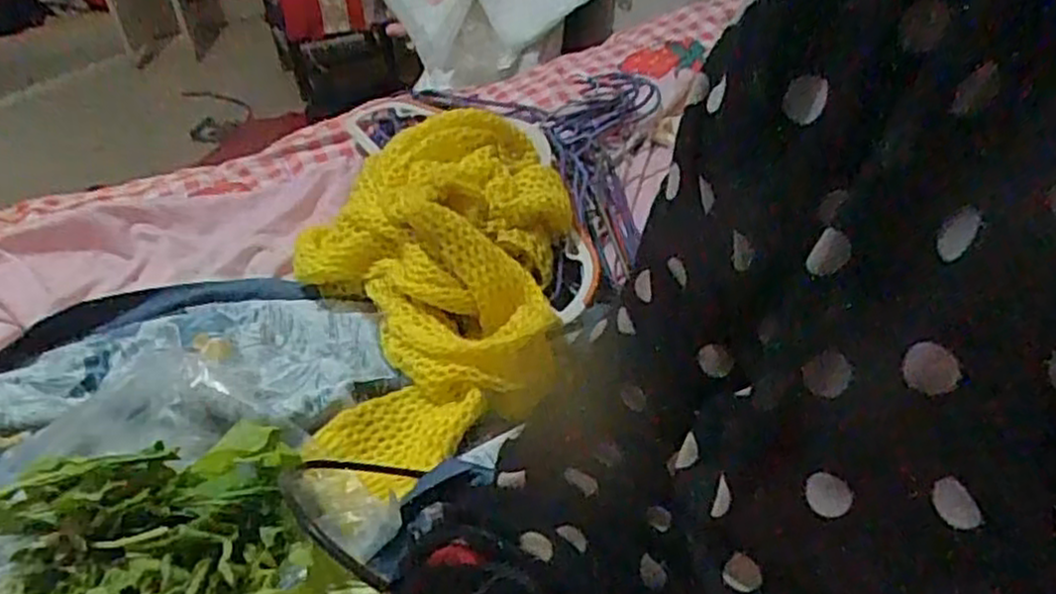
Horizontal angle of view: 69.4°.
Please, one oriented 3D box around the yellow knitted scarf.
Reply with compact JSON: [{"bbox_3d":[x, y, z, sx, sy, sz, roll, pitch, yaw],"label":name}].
[{"bbox_3d":[-0.069,-0.026,0.586,0.219,0.081,0.353,-8,39,-4],"label":"yellow knitted scarf"}]

